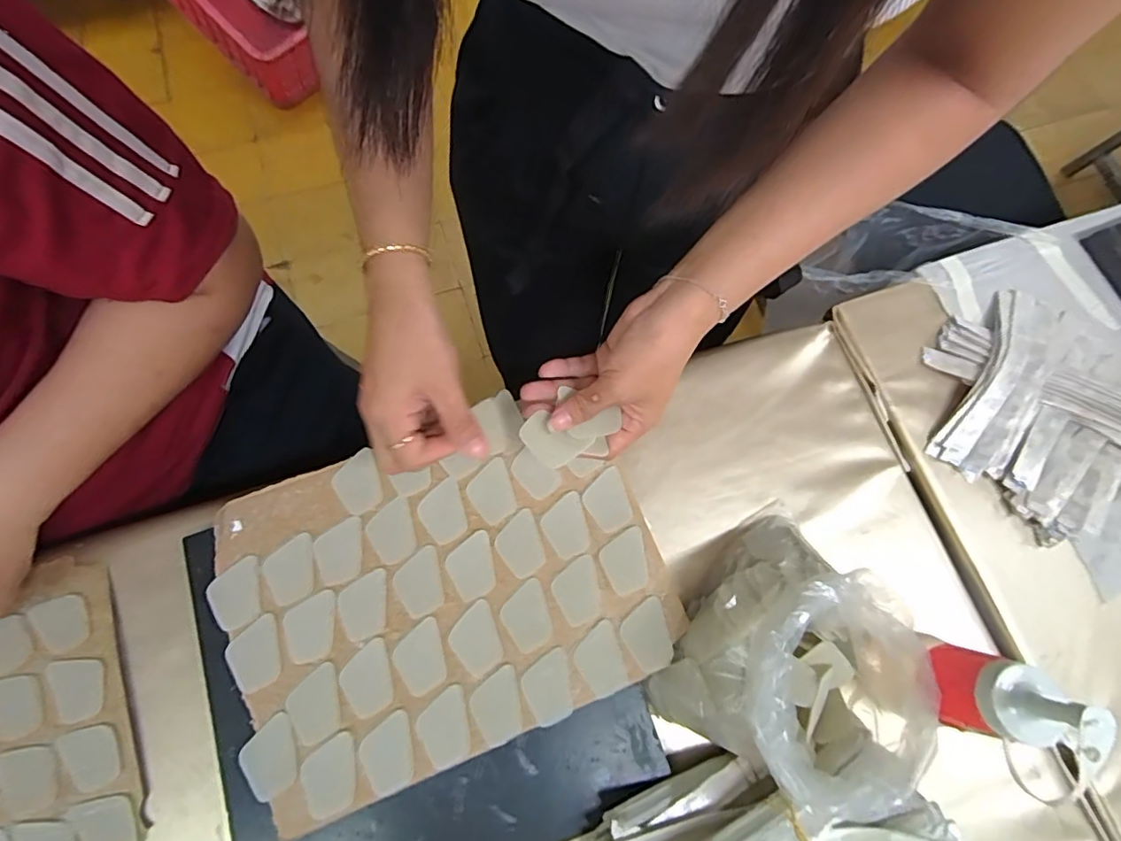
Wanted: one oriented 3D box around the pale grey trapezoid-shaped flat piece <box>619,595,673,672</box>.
[{"bbox_3d":[0.066,0.168,0.414,0.035,0.007,0.049,-14,75,-6],"label":"pale grey trapezoid-shaped flat piece"}]

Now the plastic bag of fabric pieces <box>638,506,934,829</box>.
[{"bbox_3d":[0.177,0.174,0.370,0.153,0.100,0.179,38,76,8],"label":"plastic bag of fabric pieces"}]

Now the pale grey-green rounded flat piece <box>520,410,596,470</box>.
[{"bbox_3d":[-0.005,0.013,0.379,0.043,0.008,0.035,41,77,9],"label":"pale grey-green rounded flat piece"}]

